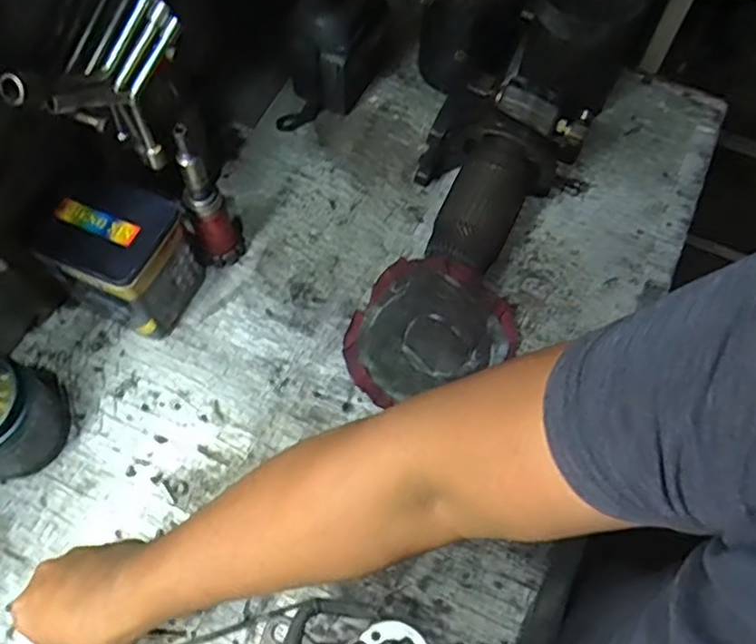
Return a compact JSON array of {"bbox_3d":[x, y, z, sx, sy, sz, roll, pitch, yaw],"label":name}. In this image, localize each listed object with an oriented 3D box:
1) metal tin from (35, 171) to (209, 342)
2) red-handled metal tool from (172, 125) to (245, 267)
[{"bbox_3d":[-0.241,-0.058,0.629,0.104,0.124,0.097,27,67,9],"label":"metal tin"},{"bbox_3d":[-0.163,-0.109,0.624,0.032,0.188,0.040,38,69,13],"label":"red-handled metal tool"}]

